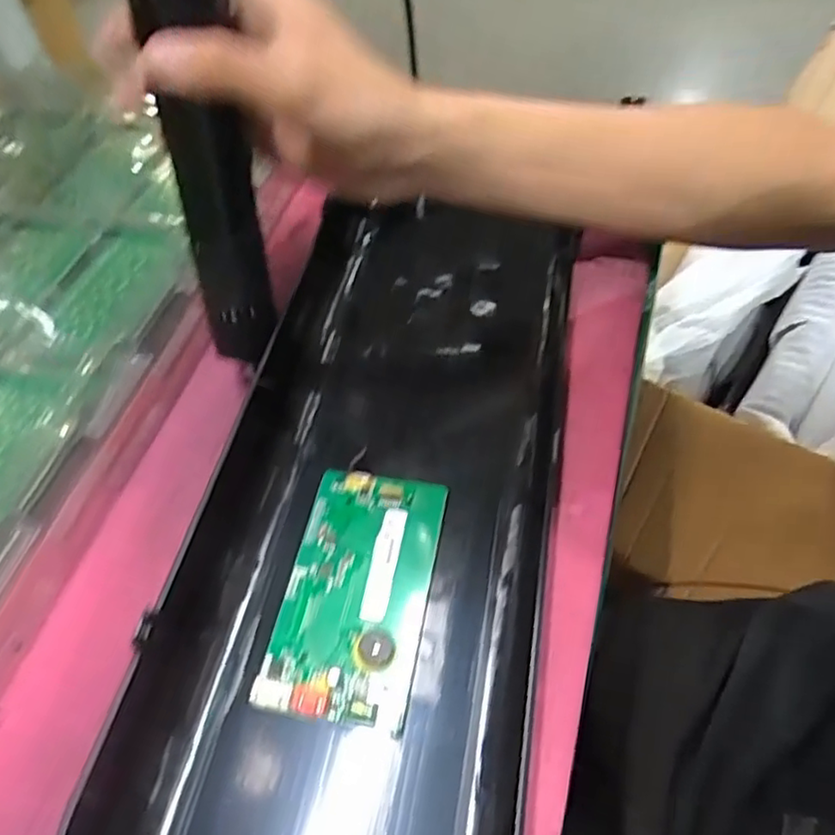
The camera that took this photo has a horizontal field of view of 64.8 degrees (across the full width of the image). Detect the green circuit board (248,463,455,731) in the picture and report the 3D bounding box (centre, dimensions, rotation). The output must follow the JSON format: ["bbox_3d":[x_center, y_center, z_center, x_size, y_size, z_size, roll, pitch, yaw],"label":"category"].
[{"bbox_3d":[-0.026,0.072,0.281,0.060,0.011,0.107,8,53,9],"label":"green circuit board"}]

